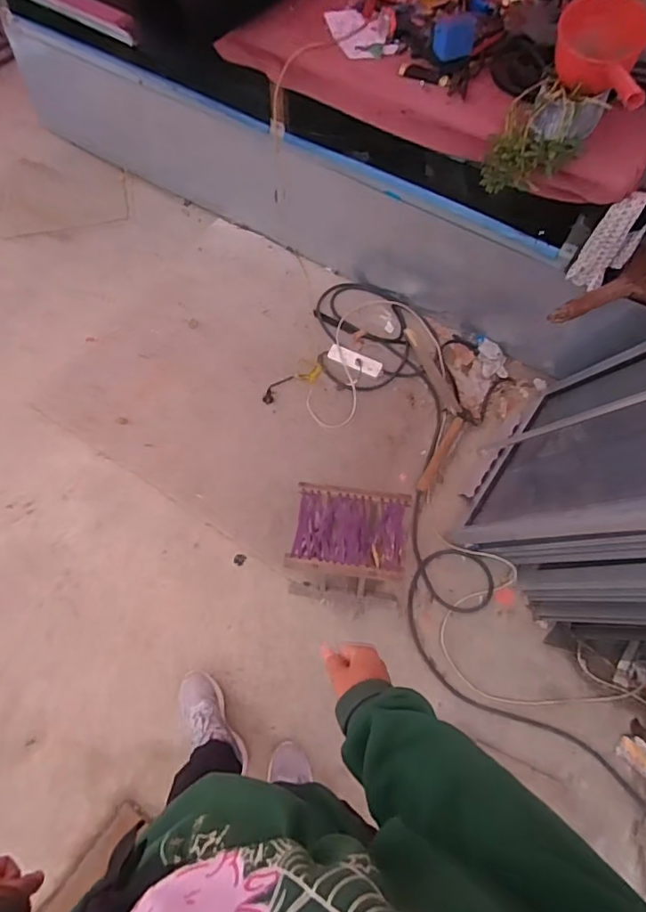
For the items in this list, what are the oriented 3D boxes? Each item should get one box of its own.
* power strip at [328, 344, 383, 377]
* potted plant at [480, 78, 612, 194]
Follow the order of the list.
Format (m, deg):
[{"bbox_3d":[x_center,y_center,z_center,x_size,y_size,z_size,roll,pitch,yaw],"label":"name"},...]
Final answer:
[{"bbox_3d":[0.105,-0.318,1.781,0.185,0.032,0.063,23,68,7],"label":"power strip"},{"bbox_3d":[0.491,-0.705,1.188,0.209,0.201,0.142,19,66,3],"label":"potted plant"}]

